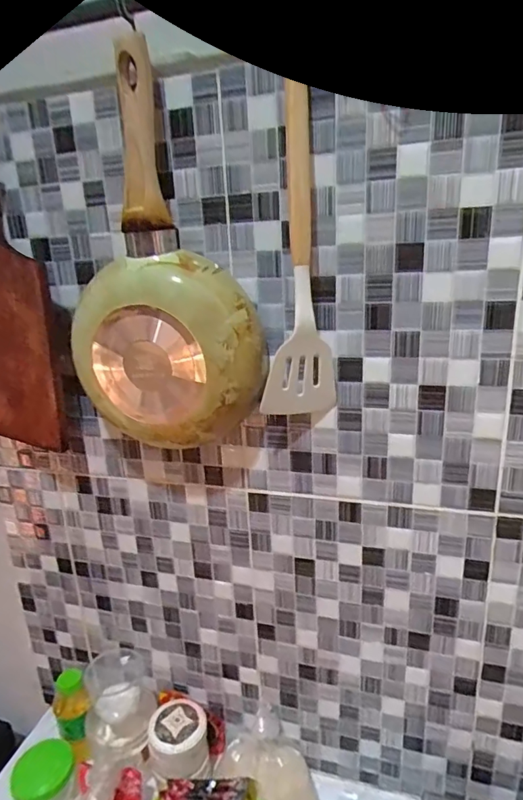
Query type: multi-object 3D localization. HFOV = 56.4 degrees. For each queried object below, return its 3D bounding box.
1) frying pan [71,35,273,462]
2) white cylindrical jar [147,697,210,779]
[{"bbox_3d":[-0.097,-0.108,0.441,0.183,0.306,0.052,0,18,10],"label":"frying pan"},{"bbox_3d":[-0.102,0.432,0.615,0.062,0.081,0.068,8,21,31],"label":"white cylindrical jar"}]

